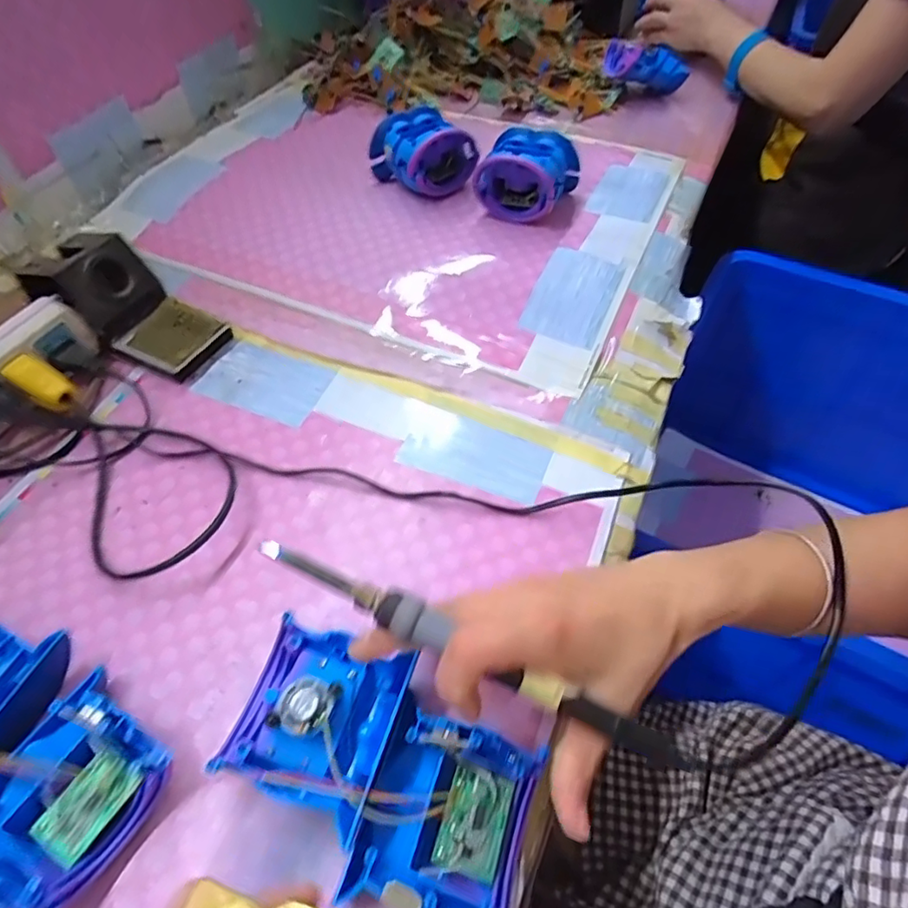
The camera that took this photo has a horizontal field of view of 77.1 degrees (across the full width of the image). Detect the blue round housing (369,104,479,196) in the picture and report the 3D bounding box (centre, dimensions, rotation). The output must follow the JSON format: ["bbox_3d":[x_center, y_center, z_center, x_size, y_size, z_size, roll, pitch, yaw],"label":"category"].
[{"bbox_3d":[-0.035,-0.321,0.606,0.081,0.064,0.097,-31,59,-20],"label":"blue round housing"}]

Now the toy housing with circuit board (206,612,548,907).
[{"bbox_3d":[-0.037,0.156,0.288,0.151,0.043,0.100,15,55,11],"label":"toy housing with circuit board"}]

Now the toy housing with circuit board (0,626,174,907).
[{"bbox_3d":[-0.232,0.150,0.297,0.168,0.041,0.095,28,59,20],"label":"toy housing with circuit board"}]

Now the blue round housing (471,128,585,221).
[{"bbox_3d":[0.075,-0.283,0.576,0.083,0.066,0.086,21,57,15],"label":"blue round housing"}]

